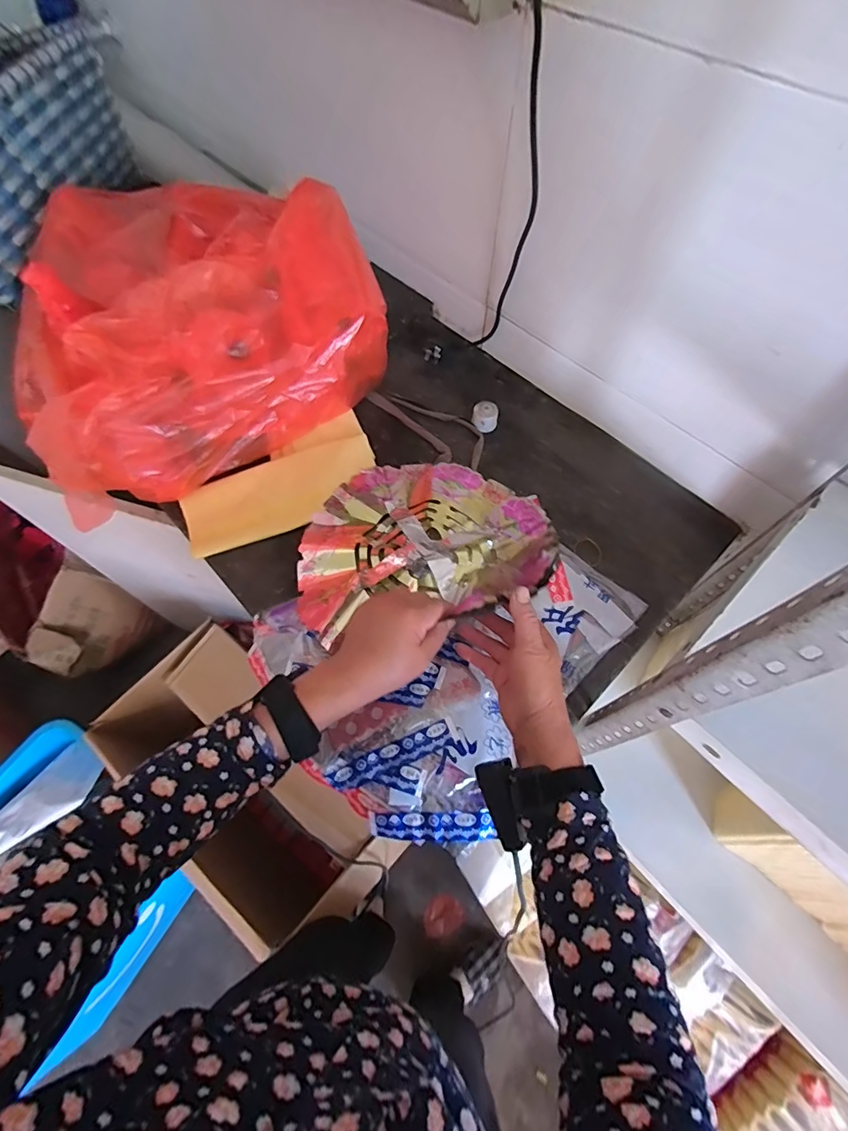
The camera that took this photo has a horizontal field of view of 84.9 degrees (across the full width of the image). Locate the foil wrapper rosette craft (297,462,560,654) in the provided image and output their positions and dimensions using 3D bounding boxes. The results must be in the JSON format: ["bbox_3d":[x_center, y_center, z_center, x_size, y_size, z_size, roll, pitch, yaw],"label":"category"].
[{"bbox_3d":[0.000,-0.045,0.539,0.298,0.108,0.255,-1,63,-1],"label":"foil wrapper rosette craft"}]

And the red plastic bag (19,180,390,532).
[{"bbox_3d":[-0.334,-0.337,0.618,0.437,0.188,0.454,-32,68,-16],"label":"red plastic bag"}]

